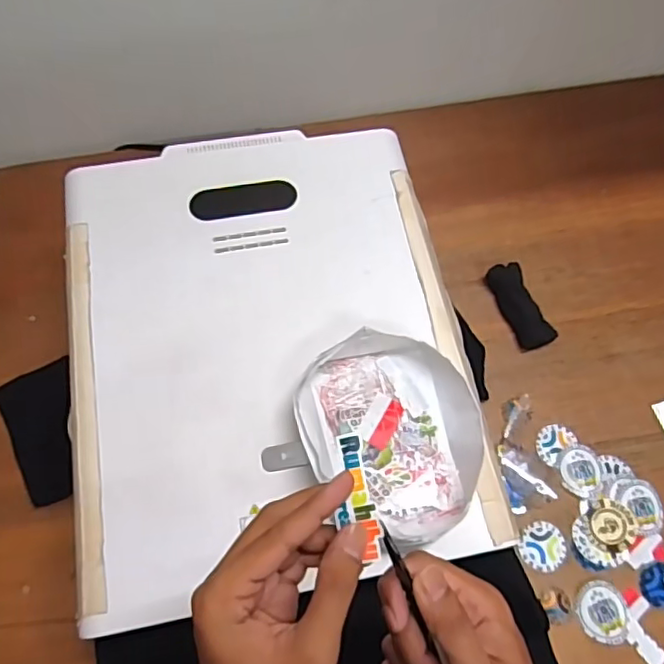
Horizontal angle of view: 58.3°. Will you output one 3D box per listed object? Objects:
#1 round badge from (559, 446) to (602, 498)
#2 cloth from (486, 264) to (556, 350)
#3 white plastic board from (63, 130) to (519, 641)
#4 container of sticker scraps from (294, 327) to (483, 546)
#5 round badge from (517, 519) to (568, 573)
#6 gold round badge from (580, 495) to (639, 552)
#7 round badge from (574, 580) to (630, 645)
[{"bbox_3d":[0.310,0.174,0.740,0.045,0.007,0.058,-3,66,-2],"label":"round badge"},{"bbox_3d":[0.261,-0.037,0.825,0.048,0.024,0.125,-19,67,-10],"label":"cloth"},{"bbox_3d":[-0.071,0.000,0.629,0.402,0.025,0.498,-11,66,-6],"label":"white plastic board"},{"bbox_3d":[0.057,0.095,0.560,0.157,0.048,0.192,-16,67,-8],"label":"container of sticker scraps"},{"bbox_3d":[0.249,0.254,0.705,0.052,0.008,0.055,-4,65,10],"label":"round badge"},{"bbox_3d":[0.334,0.230,0.713,0.062,0.008,0.061,0,65,-1],"label":"gold round badge"},{"bbox_3d":[0.309,0.318,0.675,0.061,0.008,0.064,0,65,-1],"label":"round badge"}]

